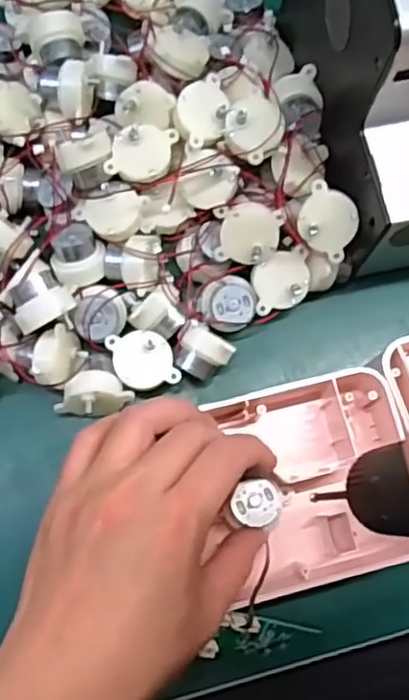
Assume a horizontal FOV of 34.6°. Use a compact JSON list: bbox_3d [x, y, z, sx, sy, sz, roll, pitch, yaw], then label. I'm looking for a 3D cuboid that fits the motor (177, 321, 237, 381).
[{"bbox_3d":[-0.001,0.005,0.367,0.028,0.034,0.024,27,75,6],"label":"motor"}]

